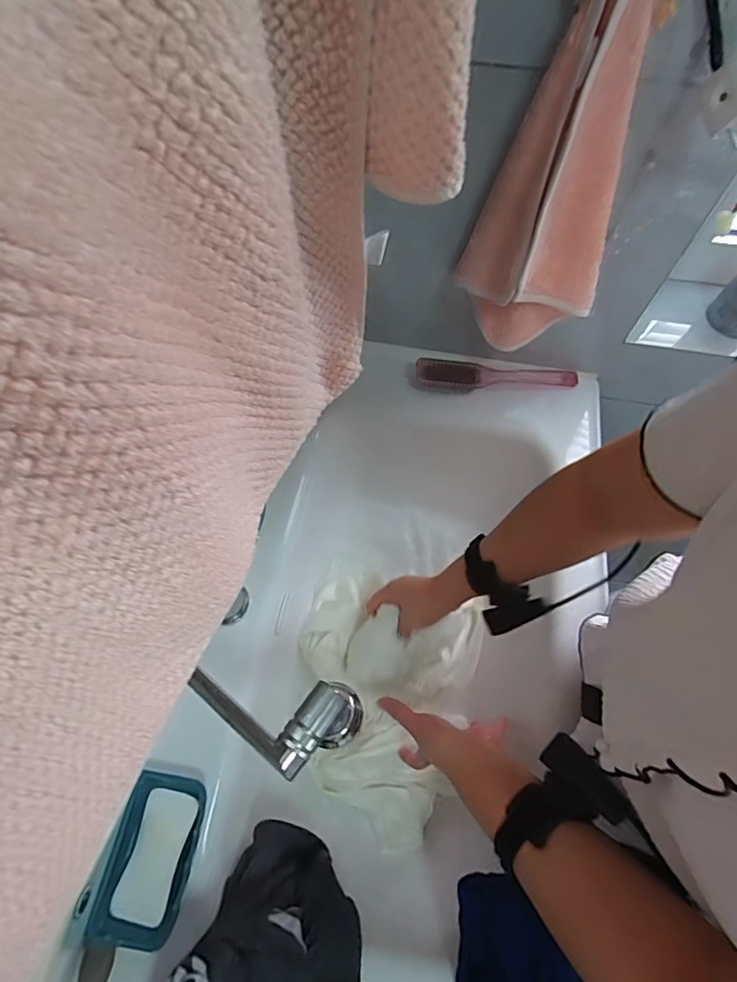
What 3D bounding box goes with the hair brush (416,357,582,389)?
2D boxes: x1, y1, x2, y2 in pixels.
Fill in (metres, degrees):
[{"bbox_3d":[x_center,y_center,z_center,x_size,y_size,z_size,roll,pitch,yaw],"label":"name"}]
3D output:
[{"bbox_3d":[0.186,-0.165,0.698,0.234,0.036,0.037,-2,65,-1],"label":"hair brush"}]

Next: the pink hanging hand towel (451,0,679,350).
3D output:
[{"bbox_3d":[0.177,-0.267,0.459,0.127,0.338,0.096,-15,66,-7],"label":"pink hanging hand towel"}]

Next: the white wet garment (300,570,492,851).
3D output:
[{"bbox_3d":[0.003,0.255,0.625,0.231,0.098,0.287,20,67,9],"label":"white wet garment"}]

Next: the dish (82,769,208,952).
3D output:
[{"bbox_3d":[-0.202,0.342,0.462,0.078,0.035,0.127,9,66,4],"label":"dish"}]

